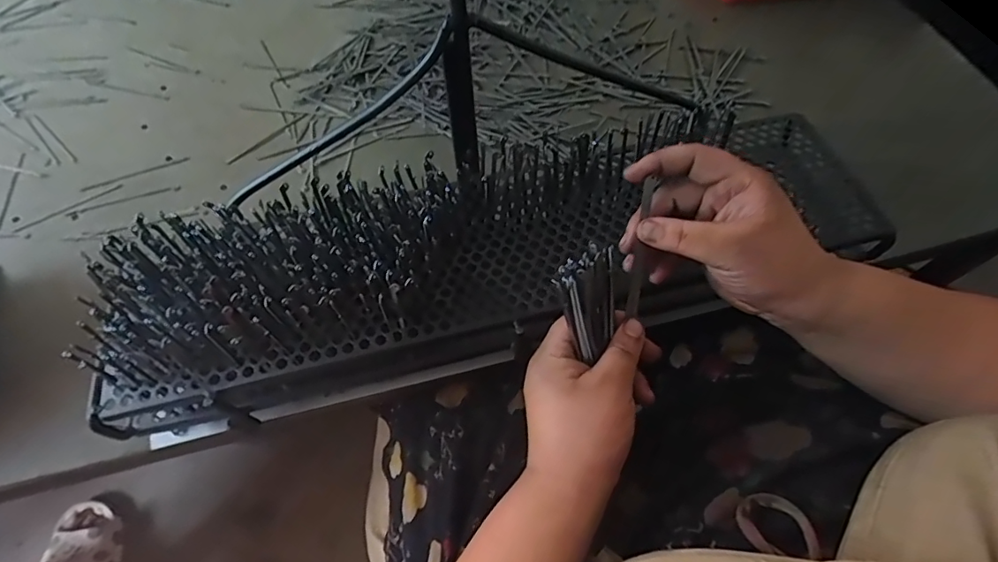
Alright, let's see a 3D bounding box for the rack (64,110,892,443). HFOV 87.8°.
[{"bbox_3d":[0.004,-0.021,0.439,0.620,0.125,0.159,-15,62,-9],"label":"rack"}]

